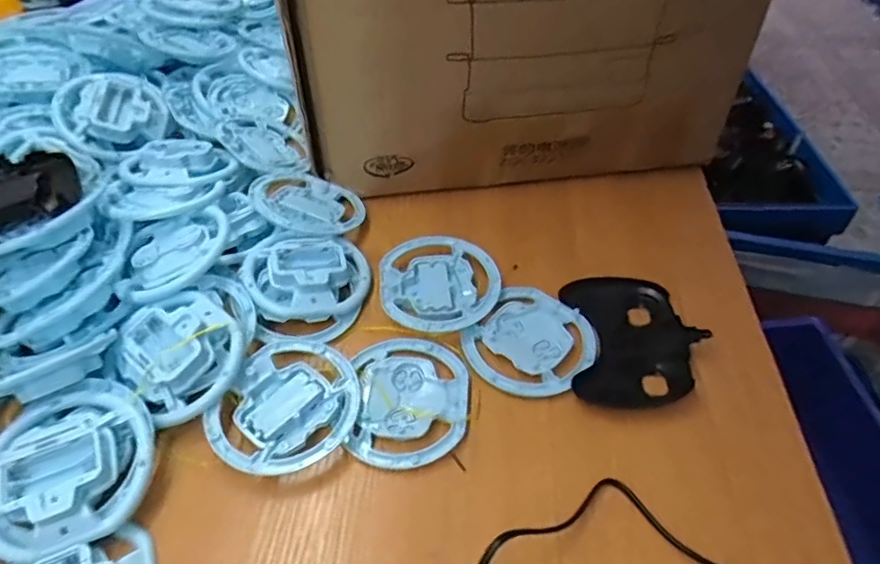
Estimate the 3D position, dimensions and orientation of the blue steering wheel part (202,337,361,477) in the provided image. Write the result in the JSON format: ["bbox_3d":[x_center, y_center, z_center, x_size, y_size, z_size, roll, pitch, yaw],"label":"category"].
[{"bbox_3d":[-0.106,0.087,0.406,0.093,0.014,0.107,19,52,11],"label":"blue steering wheel part"}]

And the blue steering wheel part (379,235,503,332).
[{"bbox_3d":[0.000,0.000,0.487,0.100,0.012,0.100,2,50,-2],"label":"blue steering wheel part"}]

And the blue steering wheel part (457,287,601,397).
[{"bbox_3d":[0.073,0.048,0.459,0.092,0.011,0.101,36,57,24],"label":"blue steering wheel part"}]

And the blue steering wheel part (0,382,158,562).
[{"bbox_3d":[-0.238,0.114,0.358,0.104,0.026,0.100,2,50,-2],"label":"blue steering wheel part"}]

